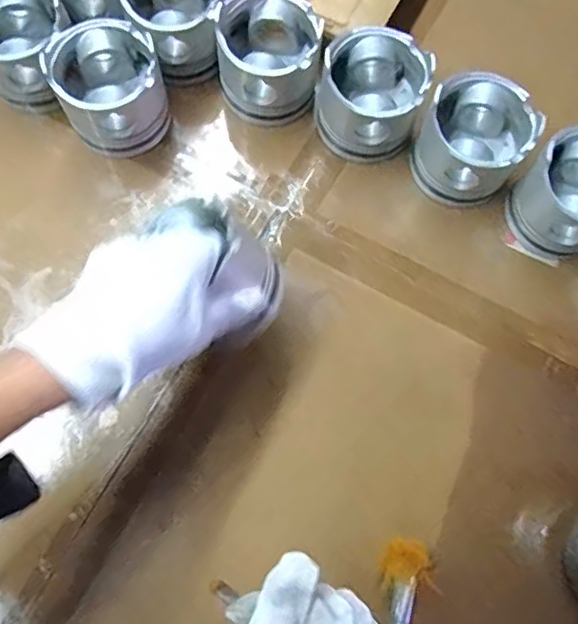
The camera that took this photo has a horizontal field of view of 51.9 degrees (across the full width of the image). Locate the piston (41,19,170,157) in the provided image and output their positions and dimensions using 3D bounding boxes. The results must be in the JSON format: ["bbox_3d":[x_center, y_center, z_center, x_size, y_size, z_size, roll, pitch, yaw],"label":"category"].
[{"bbox_3d":[-0.161,-0.201,0.536,0.086,0.086,0.088,0,74,-1],"label":"piston"}]

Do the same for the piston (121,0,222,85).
[{"bbox_3d":[-0.106,-0.272,0.561,0.090,0.081,0.097,-19,75,-6],"label":"piston"}]

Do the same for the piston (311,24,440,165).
[{"bbox_3d":[0.074,-0.196,0.542,0.089,0.089,0.092,0,74,-1],"label":"piston"}]

